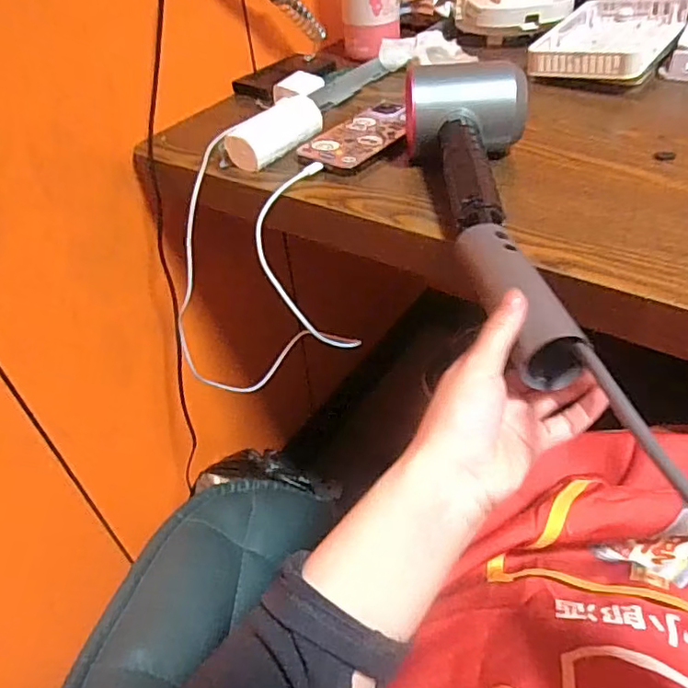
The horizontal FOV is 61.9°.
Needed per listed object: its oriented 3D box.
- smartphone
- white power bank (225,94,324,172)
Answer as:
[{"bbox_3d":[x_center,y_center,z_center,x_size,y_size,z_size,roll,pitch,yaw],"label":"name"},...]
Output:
[{"bbox_3d":[0.022,-0.199,0.552,0.068,0.012,0.133,27,52,30],"label":"smartphone"},{"bbox_3d":[-0.063,-0.203,0.545,0.044,0.029,0.109,24,50,28],"label":"white power bank"}]

